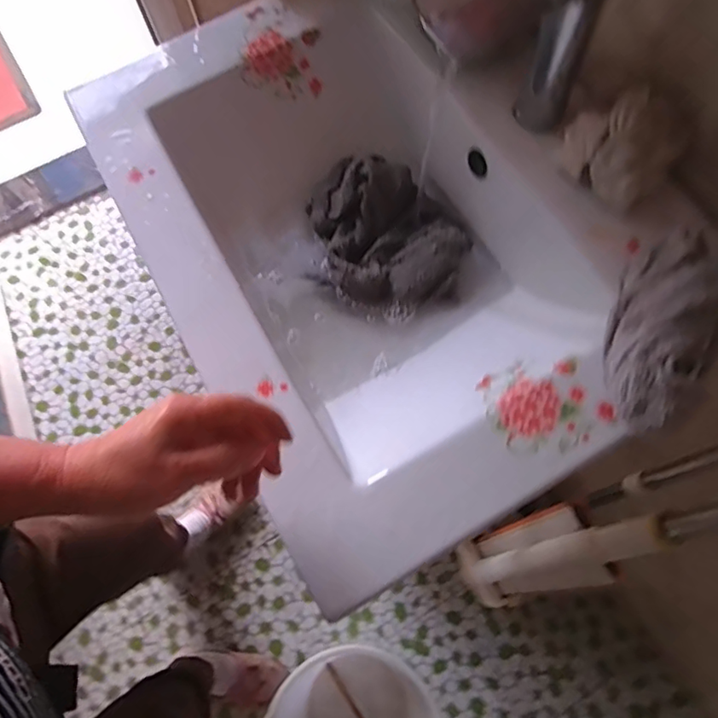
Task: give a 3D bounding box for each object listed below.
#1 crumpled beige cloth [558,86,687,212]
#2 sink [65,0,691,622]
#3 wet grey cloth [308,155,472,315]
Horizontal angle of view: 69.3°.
[{"bbox_3d":[0.235,-0.189,0.450,0.084,0.056,0.090,-34,73,-10],"label":"crumpled beige cloth"},{"bbox_3d":[0.004,-0.120,0.535,0.396,0.129,0.579,-29,72,-8],"label":"sink"},{"bbox_3d":[0.033,-0.144,0.576,0.148,0.049,0.185,-19,71,-5],"label":"wet grey cloth"}]

